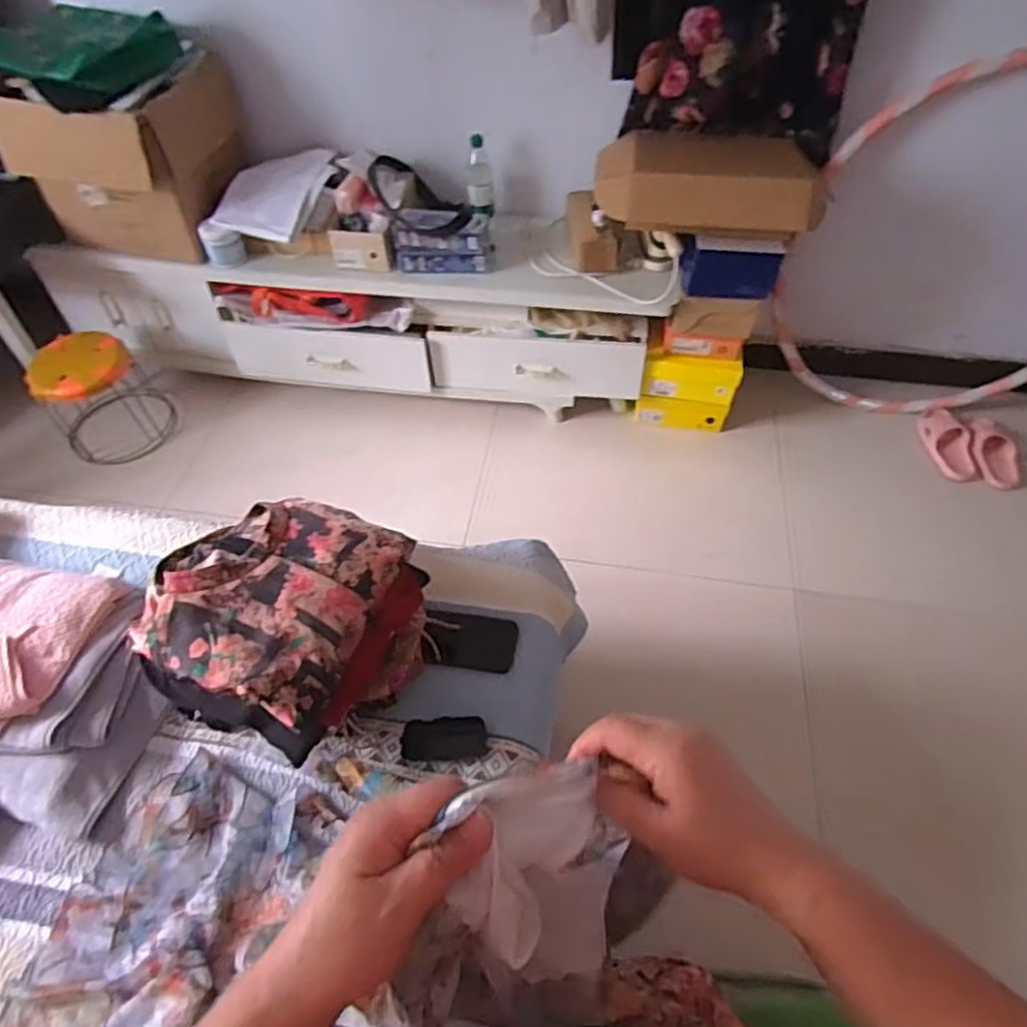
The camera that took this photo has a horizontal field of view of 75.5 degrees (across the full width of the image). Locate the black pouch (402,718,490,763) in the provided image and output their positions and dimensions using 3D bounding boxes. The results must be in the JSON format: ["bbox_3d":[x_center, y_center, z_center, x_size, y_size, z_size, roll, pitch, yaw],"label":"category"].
[{"bbox_3d":[-0.091,0.297,0.873,0.111,0.006,0.052,-5,71,2],"label":"black pouch"}]

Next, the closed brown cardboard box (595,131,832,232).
[{"bbox_3d":[0.436,-0.753,1.473,0.482,0.108,0.290,11,55,9],"label":"closed brown cardboard box"}]

